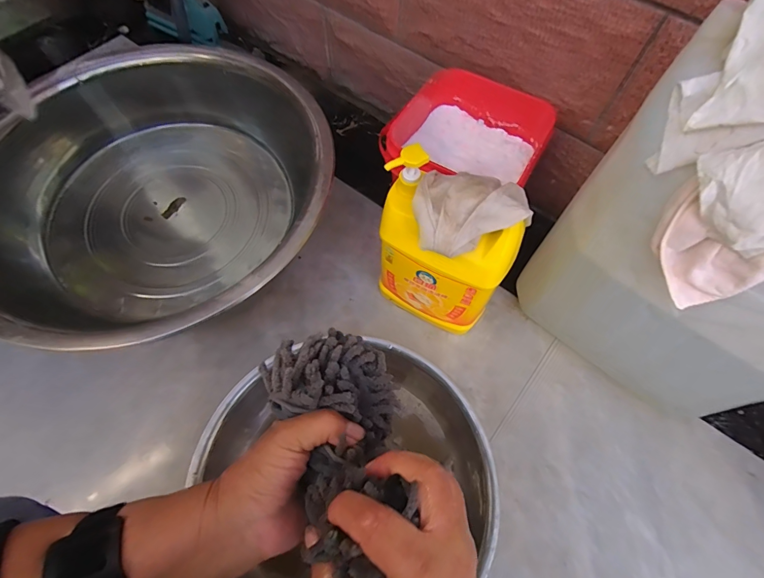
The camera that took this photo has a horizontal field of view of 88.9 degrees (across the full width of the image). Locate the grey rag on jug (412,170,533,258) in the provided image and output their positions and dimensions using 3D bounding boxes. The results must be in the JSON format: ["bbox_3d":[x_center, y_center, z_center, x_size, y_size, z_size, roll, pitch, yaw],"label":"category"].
[{"bbox_3d":[0.110,-0.097,0.485,0.133,0.060,0.119,19,66,8],"label":"grey rag on jug"}]

